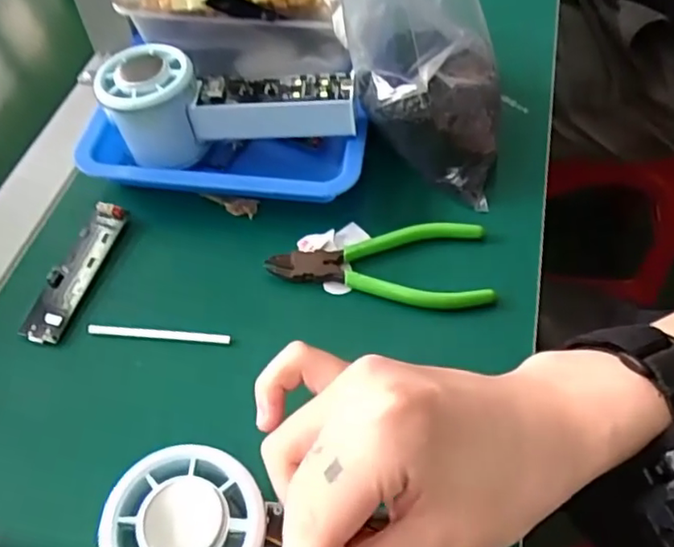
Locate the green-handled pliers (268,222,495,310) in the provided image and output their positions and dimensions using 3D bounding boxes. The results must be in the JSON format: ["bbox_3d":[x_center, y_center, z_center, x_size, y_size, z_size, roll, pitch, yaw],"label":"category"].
[{"bbox_3d":[0.024,-0.005,0.358,0.123,0.013,0.054,1,55,2],"label":"green-handled pliers"}]

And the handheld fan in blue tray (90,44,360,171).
[{"bbox_3d":[-0.066,-0.091,0.381,0.151,0.066,0.057,7,56,7],"label":"handheld fan in blue tray"}]

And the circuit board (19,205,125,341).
[{"bbox_3d":[-0.149,-0.003,0.355,0.023,0.009,0.092,11,56,10],"label":"circuit board"}]

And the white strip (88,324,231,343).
[{"bbox_3d":[-0.096,0.033,0.334,0.076,0.004,0.006,2,55,4],"label":"white strip"}]

